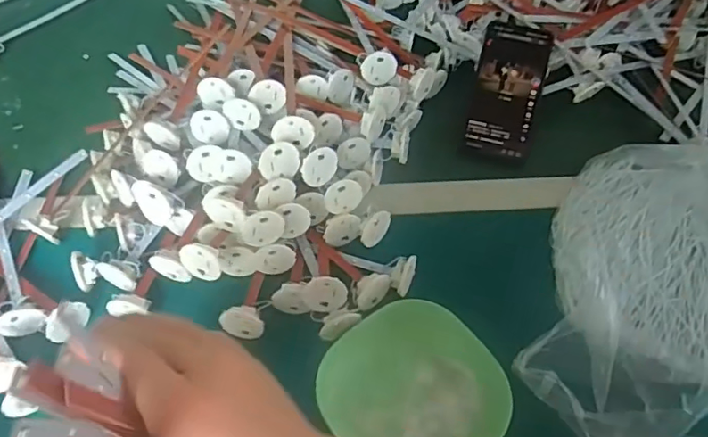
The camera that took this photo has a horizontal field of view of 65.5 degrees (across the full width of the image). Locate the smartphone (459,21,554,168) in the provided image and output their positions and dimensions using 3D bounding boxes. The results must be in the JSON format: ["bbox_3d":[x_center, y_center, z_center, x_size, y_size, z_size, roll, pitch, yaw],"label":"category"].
[{"bbox_3d":[0.177,-0.147,0.639,0.077,0.015,0.173,13,79,9],"label":"smartphone"}]

